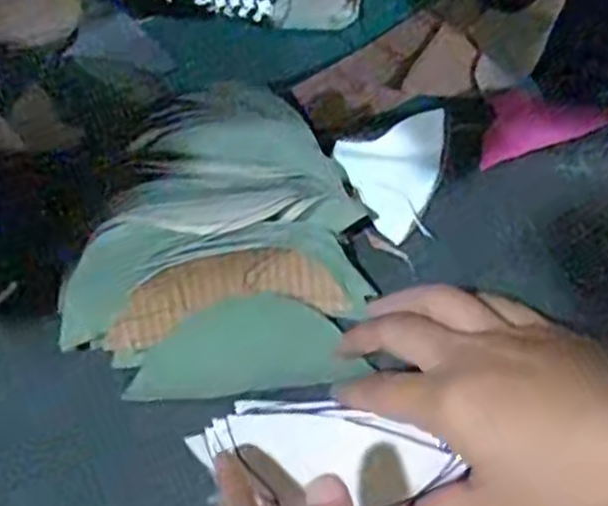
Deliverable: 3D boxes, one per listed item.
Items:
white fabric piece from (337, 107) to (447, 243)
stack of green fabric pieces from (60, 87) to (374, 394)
[{"bbox_3d":[0.057,-0.042,0.420,0.061,0.007,0.070,-20,55,-9],"label":"white fabric piece"},{"bbox_3d":[-0.044,-0.007,0.371,0.143,0.060,0.122,-8,54,0],"label":"stack of green fabric pieces"}]

